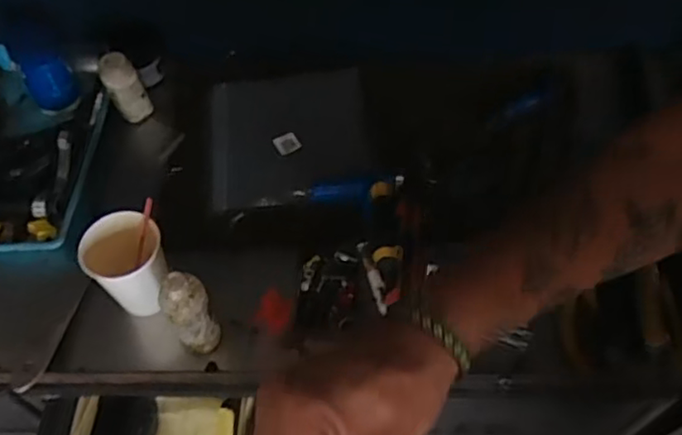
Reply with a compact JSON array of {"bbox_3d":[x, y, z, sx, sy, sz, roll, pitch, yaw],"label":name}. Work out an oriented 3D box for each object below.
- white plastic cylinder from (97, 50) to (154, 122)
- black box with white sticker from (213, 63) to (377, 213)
[{"bbox_3d":[-0.245,-0.148,0.735,0.038,0.076,0.036,-1,57,1],"label":"white plastic cylinder"},{"bbox_3d":[-0.060,-0.096,0.749,0.180,0.028,0.176,-6,57,-3],"label":"black box with white sticker"}]

